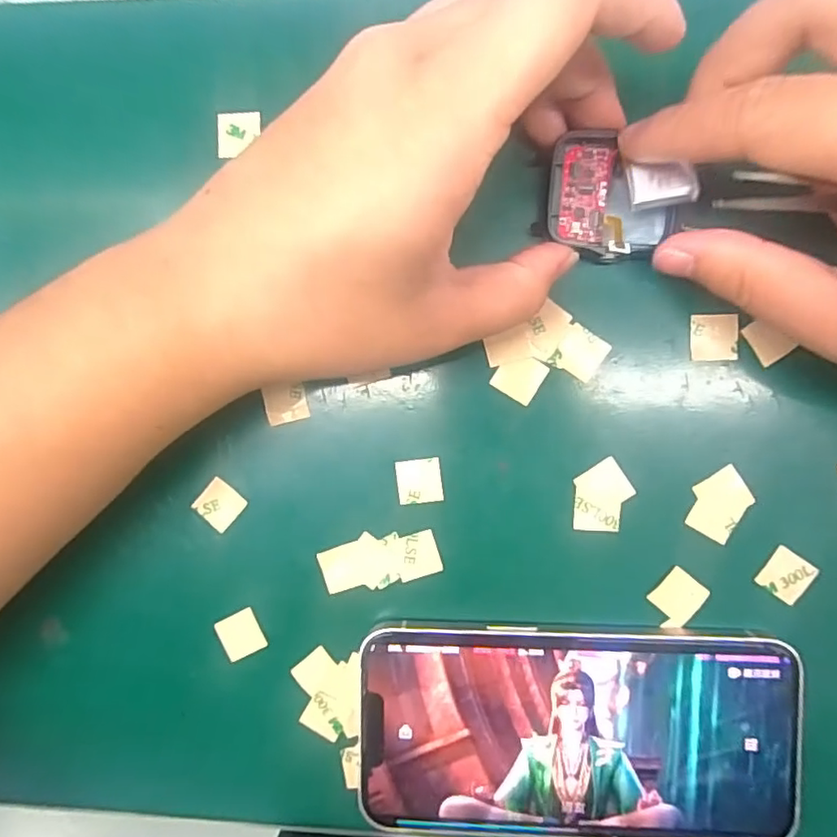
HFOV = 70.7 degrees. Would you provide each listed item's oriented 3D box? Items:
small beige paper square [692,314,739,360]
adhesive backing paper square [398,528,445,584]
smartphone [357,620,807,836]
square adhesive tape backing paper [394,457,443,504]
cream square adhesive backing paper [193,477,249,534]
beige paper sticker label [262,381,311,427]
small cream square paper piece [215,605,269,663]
[{"bbox_3d":[0.098,-0.027,0.195,0.015,0.004,0.015,0,91,5],"label":"small beige paper square"},{"bbox_3d":[0.000,0.048,0.206,0.015,0.004,0.015,-17,89,5],"label":"adhesive backing paper square"},{"bbox_3d":[0.053,0.107,0.201,0.143,0.009,0.072,0,92,4],"label":"smartphone"},{"bbox_3d":[0.000,0.022,0.206,0.015,0.004,0.015,-6,93,3],"label":"square adhesive tape backing paper"},{"bbox_3d":[-0.072,0.031,0.211,0.015,0.004,0.015,41,94,4],"label":"cream square adhesive backing paper"},{"bbox_3d":[-0.047,-0.005,0.207,0.015,0.004,0.014,-11,90,5],"label":"beige paper sticker label"},{"bbox_3d":[-0.064,0.078,0.213,0.016,0.004,0.016,-28,88,5],"label":"small cream square paper piece"}]

